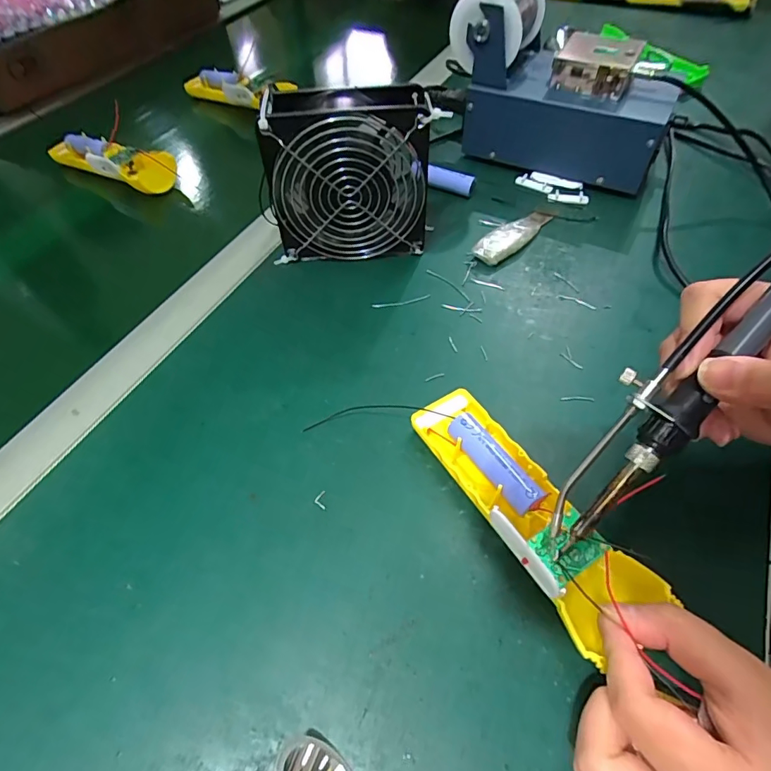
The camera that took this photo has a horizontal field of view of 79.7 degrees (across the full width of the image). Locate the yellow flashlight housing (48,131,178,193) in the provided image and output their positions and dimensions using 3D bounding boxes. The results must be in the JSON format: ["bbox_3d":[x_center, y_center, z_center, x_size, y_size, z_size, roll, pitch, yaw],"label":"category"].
[{"bbox_3d":[-0.294,-0.243,0.496,0.168,0.023,0.049,23,58,17],"label":"yellow flashlight housing"}]

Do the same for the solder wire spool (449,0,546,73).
[{"bbox_3d":[0.103,-0.342,0.430,0.064,0.066,0.089,24,59,18],"label":"solder wire spool"}]

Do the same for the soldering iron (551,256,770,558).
[{"bbox_3d":[0.146,-0.008,0.209,0.204,0.021,0.038,-50,62,9],"label":"soldering iron"}]

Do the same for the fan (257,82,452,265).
[{"bbox_3d":[-0.030,-0.160,0.365,0.124,0.123,0.041,-4,55,-1],"label":"fan"}]

